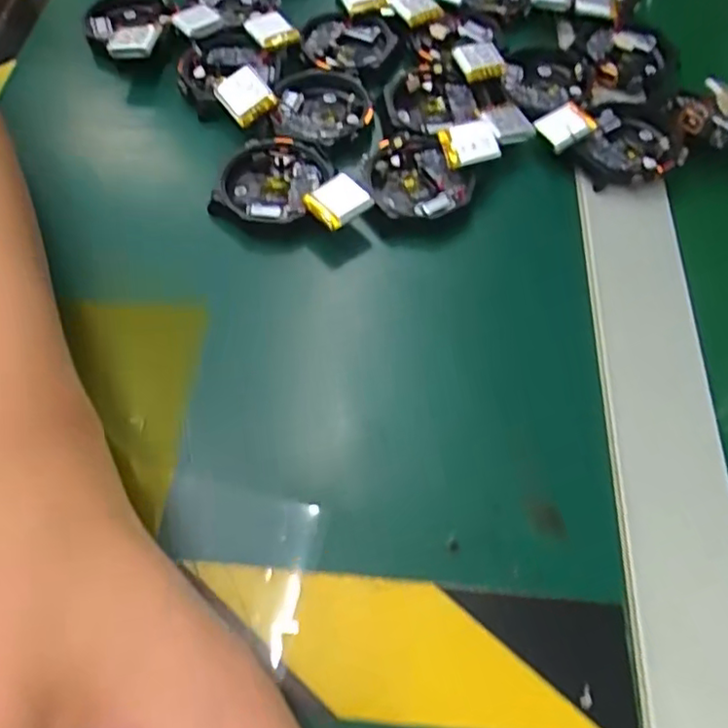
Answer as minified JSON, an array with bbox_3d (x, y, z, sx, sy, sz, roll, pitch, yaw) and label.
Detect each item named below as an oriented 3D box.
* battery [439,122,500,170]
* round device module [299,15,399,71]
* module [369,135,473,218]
[{"bbox_3d":[0.046,-0.096,0.274,0.023,0.004,0.019,-14,74,0],"label":"battery"},{"bbox_3d":[-0.008,-0.160,0.319,0.044,0.009,0.048,8,60,2],"label":"round device module"},{"bbox_3d":[0.024,-0.082,0.273,0.042,0.009,0.043,1,60,-2],"label":"module"}]

